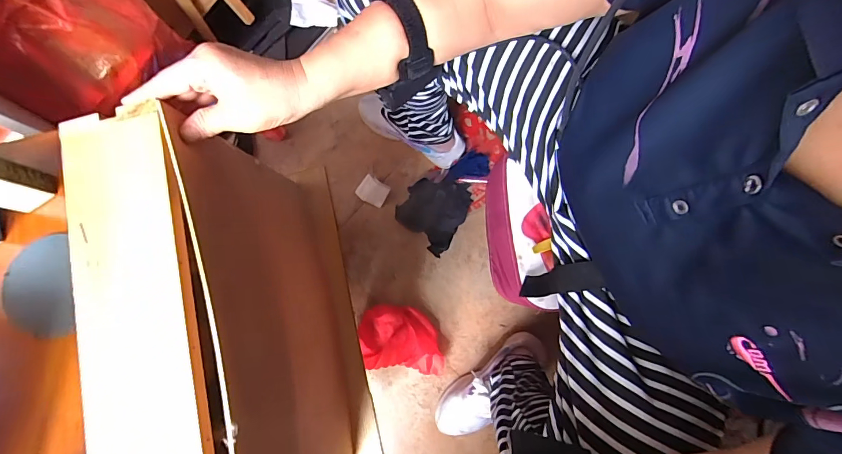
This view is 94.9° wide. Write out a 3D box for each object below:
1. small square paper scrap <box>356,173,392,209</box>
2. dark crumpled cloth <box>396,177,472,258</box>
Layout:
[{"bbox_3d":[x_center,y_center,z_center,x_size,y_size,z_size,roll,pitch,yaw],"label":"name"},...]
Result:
[{"bbox_3d":[-0.104,-0.077,0.828,0.065,0.031,0.052,37,82,6],"label":"small square paper scrap"},{"bbox_3d":[0.036,-0.044,0.824,0.138,0.051,0.161,39,82,6],"label":"dark crumpled cloth"}]

